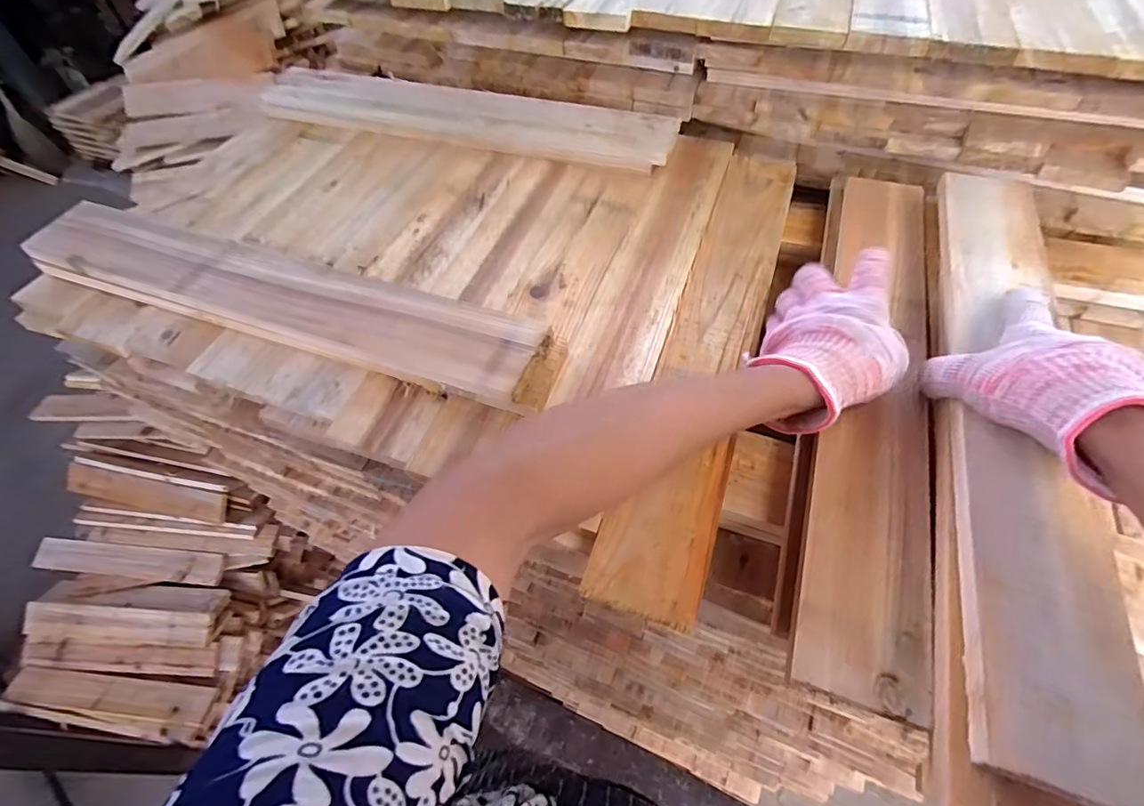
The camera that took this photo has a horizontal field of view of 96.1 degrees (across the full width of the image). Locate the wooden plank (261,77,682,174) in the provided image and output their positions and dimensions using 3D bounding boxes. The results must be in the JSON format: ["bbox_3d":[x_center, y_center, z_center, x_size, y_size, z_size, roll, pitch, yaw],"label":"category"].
[{"bbox_3d":[-0.134,-0.338,0.611,0.507,0.039,0.078,12,57,10],"label":"wooden plank"}]

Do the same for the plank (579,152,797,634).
[{"bbox_3d":[0.125,-0.071,0.440,0.071,0.008,0.505,16,59,12],"label":"plank"}]

